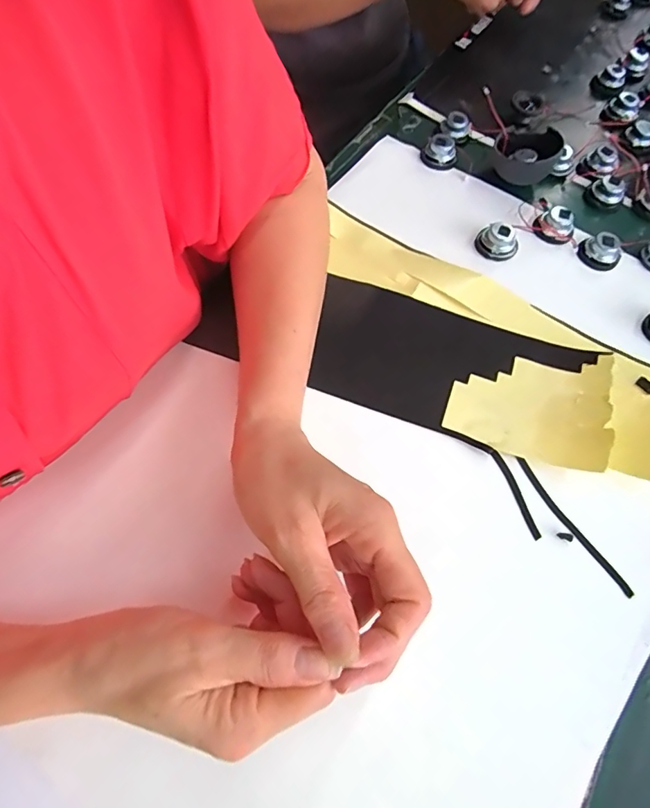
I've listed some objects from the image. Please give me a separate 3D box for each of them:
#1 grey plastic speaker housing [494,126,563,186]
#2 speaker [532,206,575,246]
[{"bbox_3d":[0.192,-0.238,0.453,0.059,0.037,0.058,31,66,12],"label":"grey plastic speaker housing"},{"bbox_3d":[0.208,-0.161,0.428,0.034,0.021,0.034,31,66,12],"label":"speaker"}]

